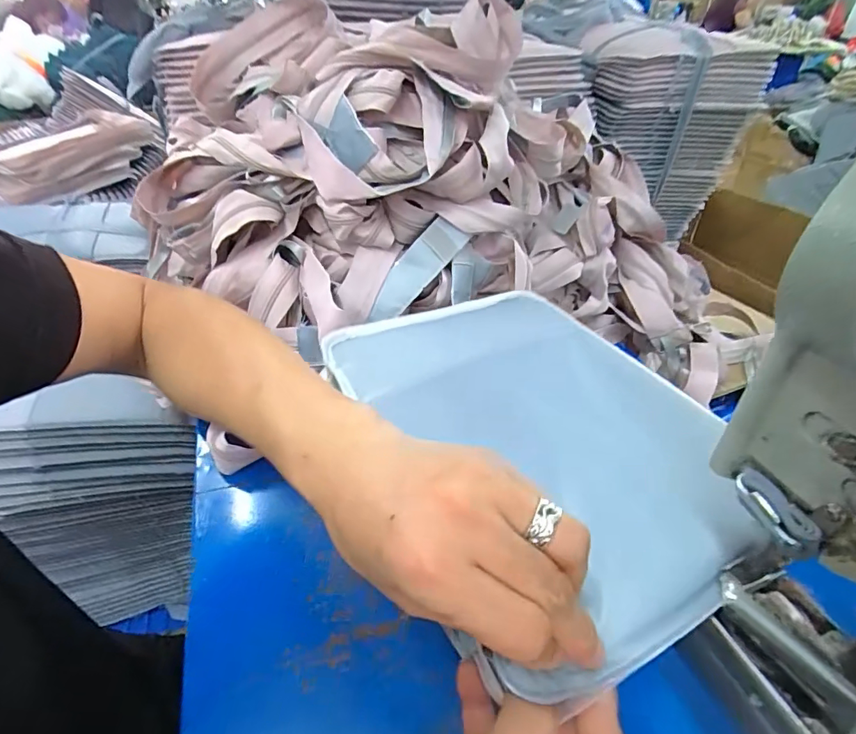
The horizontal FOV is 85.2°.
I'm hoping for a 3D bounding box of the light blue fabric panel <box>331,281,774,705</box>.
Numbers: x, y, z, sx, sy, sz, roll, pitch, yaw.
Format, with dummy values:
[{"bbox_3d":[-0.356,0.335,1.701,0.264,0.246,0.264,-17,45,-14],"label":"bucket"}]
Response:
[{"bbox_3d":[0.066,0.030,0.319,0.206,0.024,0.285,-16,42,-18],"label":"light blue fabric panel"}]

